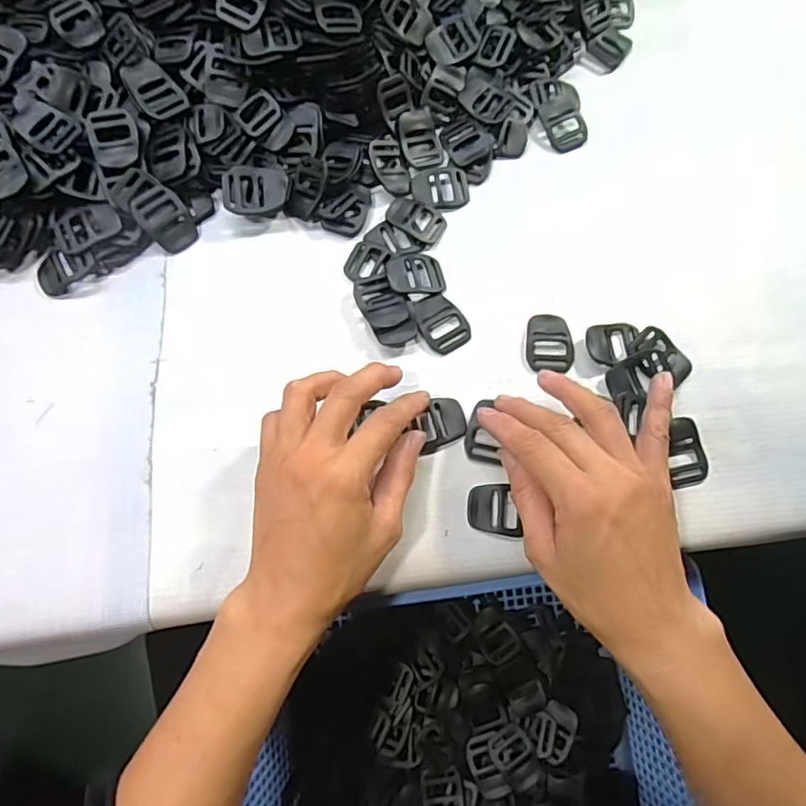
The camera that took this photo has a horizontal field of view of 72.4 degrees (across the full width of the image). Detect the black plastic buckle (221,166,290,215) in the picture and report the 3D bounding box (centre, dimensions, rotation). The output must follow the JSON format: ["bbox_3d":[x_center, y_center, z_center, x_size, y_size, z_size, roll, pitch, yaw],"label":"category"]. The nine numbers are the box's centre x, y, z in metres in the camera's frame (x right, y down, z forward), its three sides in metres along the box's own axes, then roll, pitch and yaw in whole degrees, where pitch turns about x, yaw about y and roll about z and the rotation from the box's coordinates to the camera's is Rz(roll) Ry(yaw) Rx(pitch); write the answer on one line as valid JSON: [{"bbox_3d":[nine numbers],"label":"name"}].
[{"bbox_3d":[-0.095,-0.137,0.356,0.041,0.007,0.030,-4,89,-12],"label":"black plastic buckle"}]

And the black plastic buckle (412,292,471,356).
[{"bbox_3d":[0.024,-0.050,0.345,0.030,0.004,0.039,-25,74,-10],"label":"black plastic buckle"}]

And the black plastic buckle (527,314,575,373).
[{"bbox_3d":[0.091,-0.039,0.342,0.029,0.004,0.037,-1,71,-2],"label":"black plastic buckle"}]

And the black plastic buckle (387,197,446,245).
[{"bbox_3d":[0.010,-0.123,0.366,0.038,0.004,0.027,30,73,8],"label":"black plastic buckle"}]

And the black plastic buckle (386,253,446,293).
[{"bbox_3d":[0.008,-0.083,0.351,0.037,0.004,0.028,-8,73,-21],"label":"black plastic buckle"}]

